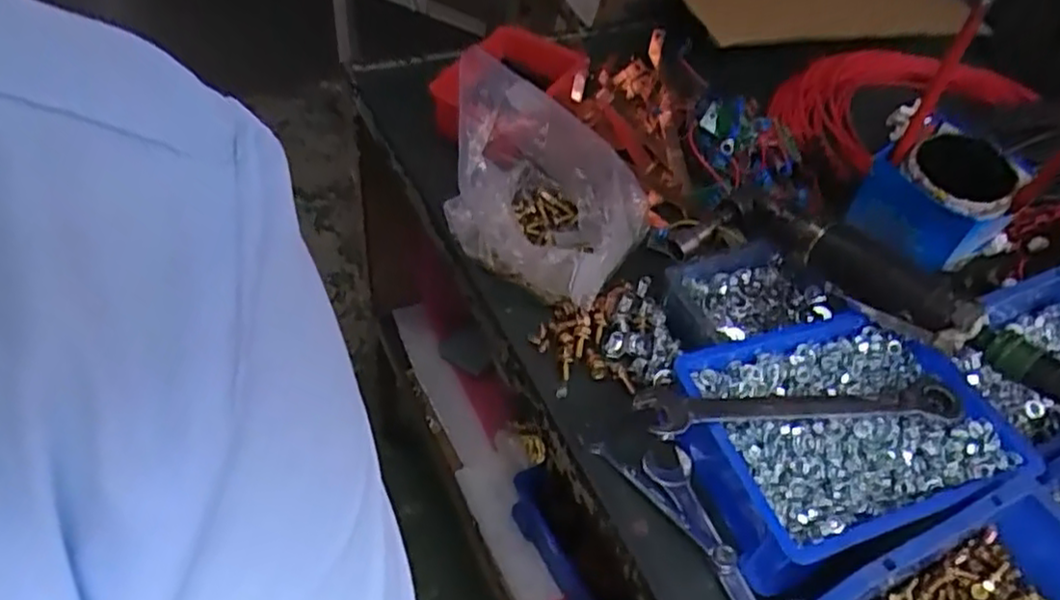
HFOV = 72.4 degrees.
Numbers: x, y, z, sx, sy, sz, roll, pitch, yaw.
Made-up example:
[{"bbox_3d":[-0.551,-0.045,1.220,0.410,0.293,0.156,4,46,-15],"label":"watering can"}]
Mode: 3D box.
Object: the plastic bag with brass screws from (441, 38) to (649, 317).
[{"bbox_3d":[0.004,-0.088,0.569,0.167,0.125,0.153,17,49,8],"label":"plastic bag with brass screws"}]

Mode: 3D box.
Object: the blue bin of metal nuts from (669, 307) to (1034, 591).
[{"bbox_3d":[0.206,0.092,0.483,0.197,0.056,0.147,-11,51,-16],"label":"blue bin of metal nuts"}]

